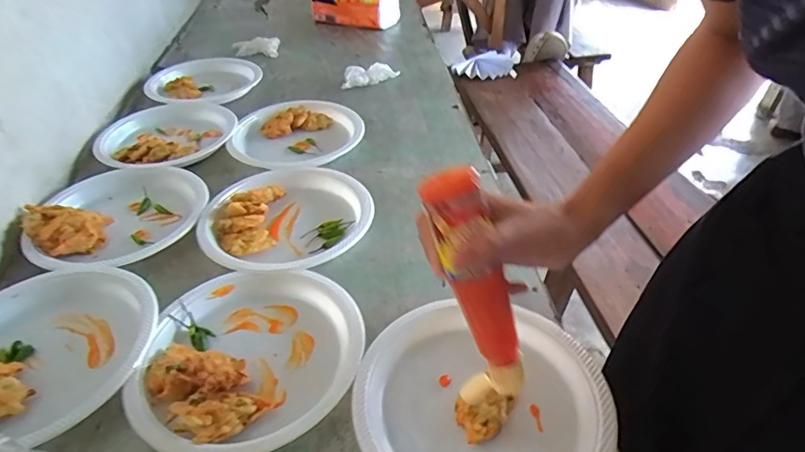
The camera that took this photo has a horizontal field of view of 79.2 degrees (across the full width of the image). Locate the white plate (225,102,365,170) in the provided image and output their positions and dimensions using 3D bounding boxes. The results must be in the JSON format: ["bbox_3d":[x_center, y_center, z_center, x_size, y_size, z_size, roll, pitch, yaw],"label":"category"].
[{"bbox_3d":[-0.177,-0.157,0.800,0.208,0.026,0.208,-2,38,1],"label":"white plate"}]

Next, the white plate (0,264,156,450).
[{"bbox_3d":[-0.351,0.115,0.467,0.202,0.036,0.219,-2,38,1],"label":"white plate"}]

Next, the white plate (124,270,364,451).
[{"bbox_3d":[-0.140,0.119,0.454,0.196,0.026,0.202,-2,38,1],"label":"white plate"}]

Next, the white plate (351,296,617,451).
[{"bbox_3d":[0.062,0.147,0.405,0.199,0.024,0.198,-2,38,1],"label":"white plate"}]

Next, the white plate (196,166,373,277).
[{"bbox_3d":[-0.140,-0.016,0.625,0.213,0.023,0.222,-2,38,1],"label":"white plate"}]

